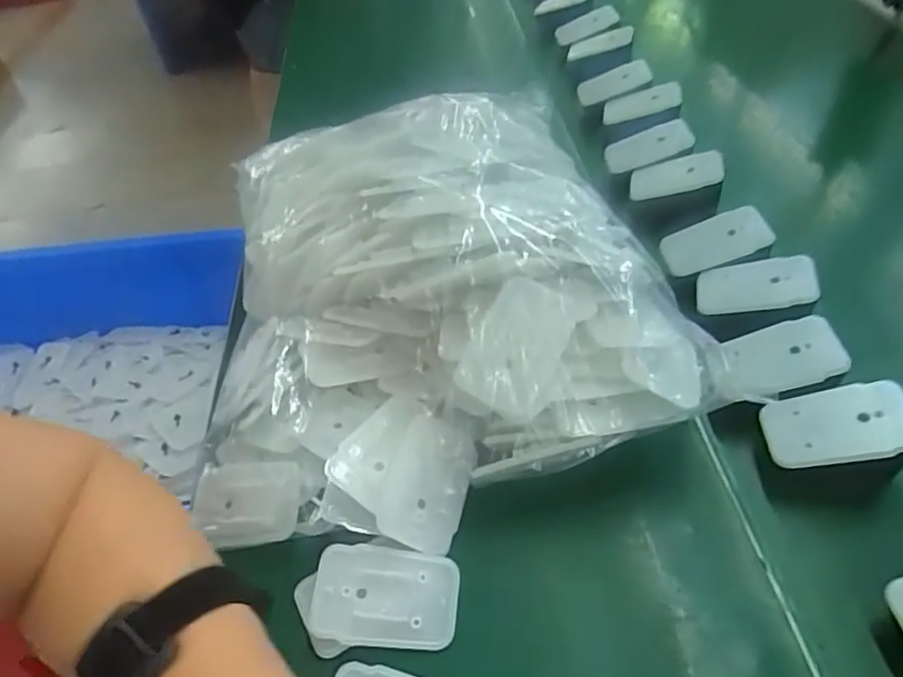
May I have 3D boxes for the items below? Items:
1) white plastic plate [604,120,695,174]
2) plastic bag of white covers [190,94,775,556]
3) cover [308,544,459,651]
[{"bbox_3d":[0.162,-0.157,0.537,0.069,0.014,0.031,-14,67,33],"label":"white plastic plate"},{"bbox_3d":[-0.032,-0.041,0.403,0.271,0.109,0.305,-15,45,-7],"label":"plastic bag of white covers"},{"bbox_3d":[-0.032,0.125,0.316,0.069,0.004,0.044,4,61,3],"label":"cover"}]

